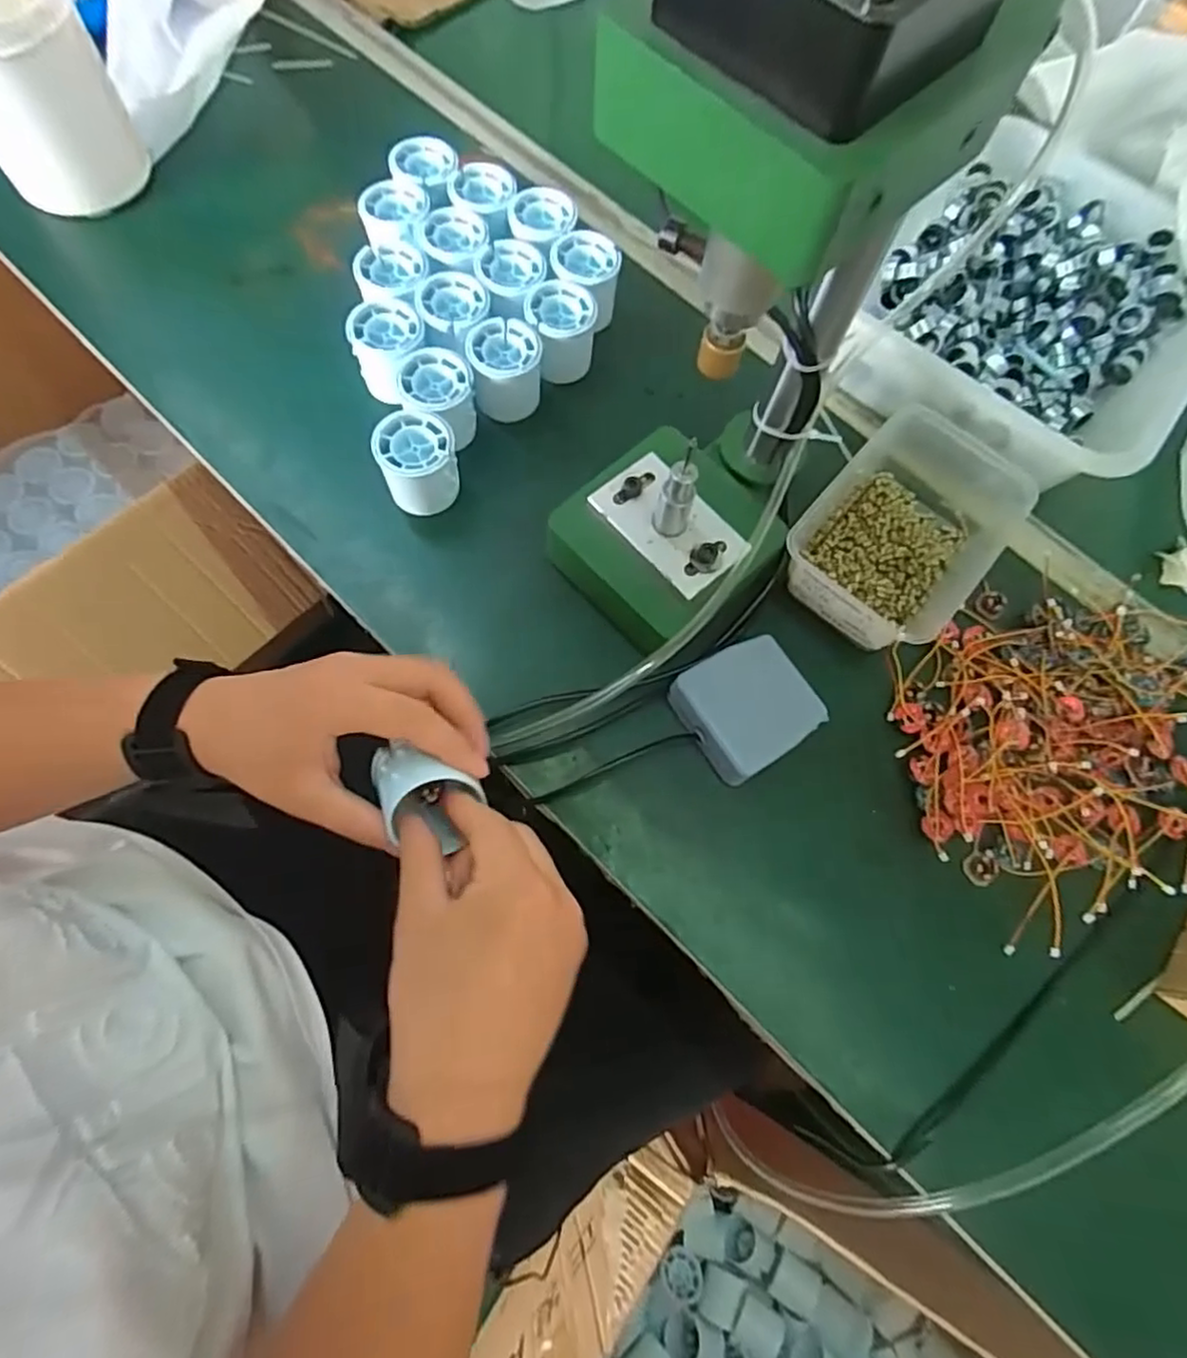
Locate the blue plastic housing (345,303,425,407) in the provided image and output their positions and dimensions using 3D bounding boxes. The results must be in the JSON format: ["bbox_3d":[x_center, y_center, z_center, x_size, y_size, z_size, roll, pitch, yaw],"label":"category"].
[{"bbox_3d":[-0.155,-0.250,0.514,0.049,0.049,0.053,2,70,-5],"label":"blue plastic housing"}]

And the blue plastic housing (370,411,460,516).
[{"bbox_3d":[-0.126,-0.154,0.484,0.055,0.052,0.051,2,70,-5],"label":"blue plastic housing"}]

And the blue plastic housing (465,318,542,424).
[{"bbox_3d":[-0.068,-0.234,0.516,0.055,0.049,0.059,-4,70,-6],"label":"blue plastic housing"}]

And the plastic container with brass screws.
[{"bbox_3d":[0.223,-0.104,0.488,0.119,0.064,0.172,38,74,12],"label":"plastic container with brass screws"}]

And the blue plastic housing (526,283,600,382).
[{"bbox_3d":[-0.025,-0.271,0.532,0.056,0.051,0.062,-9,72,-4],"label":"blue plastic housing"}]

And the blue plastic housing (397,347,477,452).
[{"bbox_3d":[-0.116,-0.205,0.503,0.053,0.054,0.056,3,70,-4],"label":"blue plastic housing"}]

